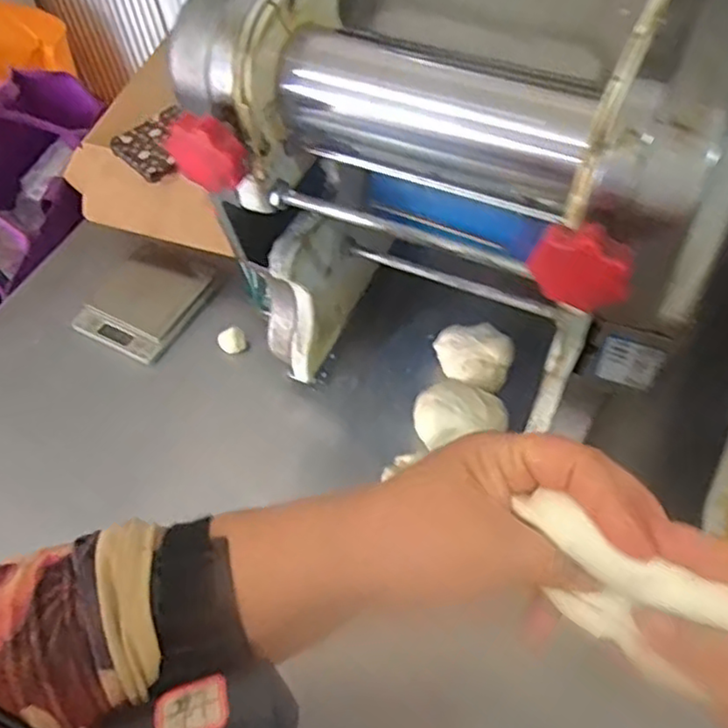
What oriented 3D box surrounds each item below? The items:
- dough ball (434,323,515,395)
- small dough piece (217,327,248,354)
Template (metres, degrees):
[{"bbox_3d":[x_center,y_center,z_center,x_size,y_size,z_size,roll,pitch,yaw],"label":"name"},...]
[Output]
[{"bbox_3d":[0.099,-0.006,0.621,0.068,0.043,0.059,6,57,8],"label":"dough ball"},{"bbox_3d":[-0.131,-0.022,0.674,0.027,0.030,0.018,-19,57,-9],"label":"small dough piece"}]

